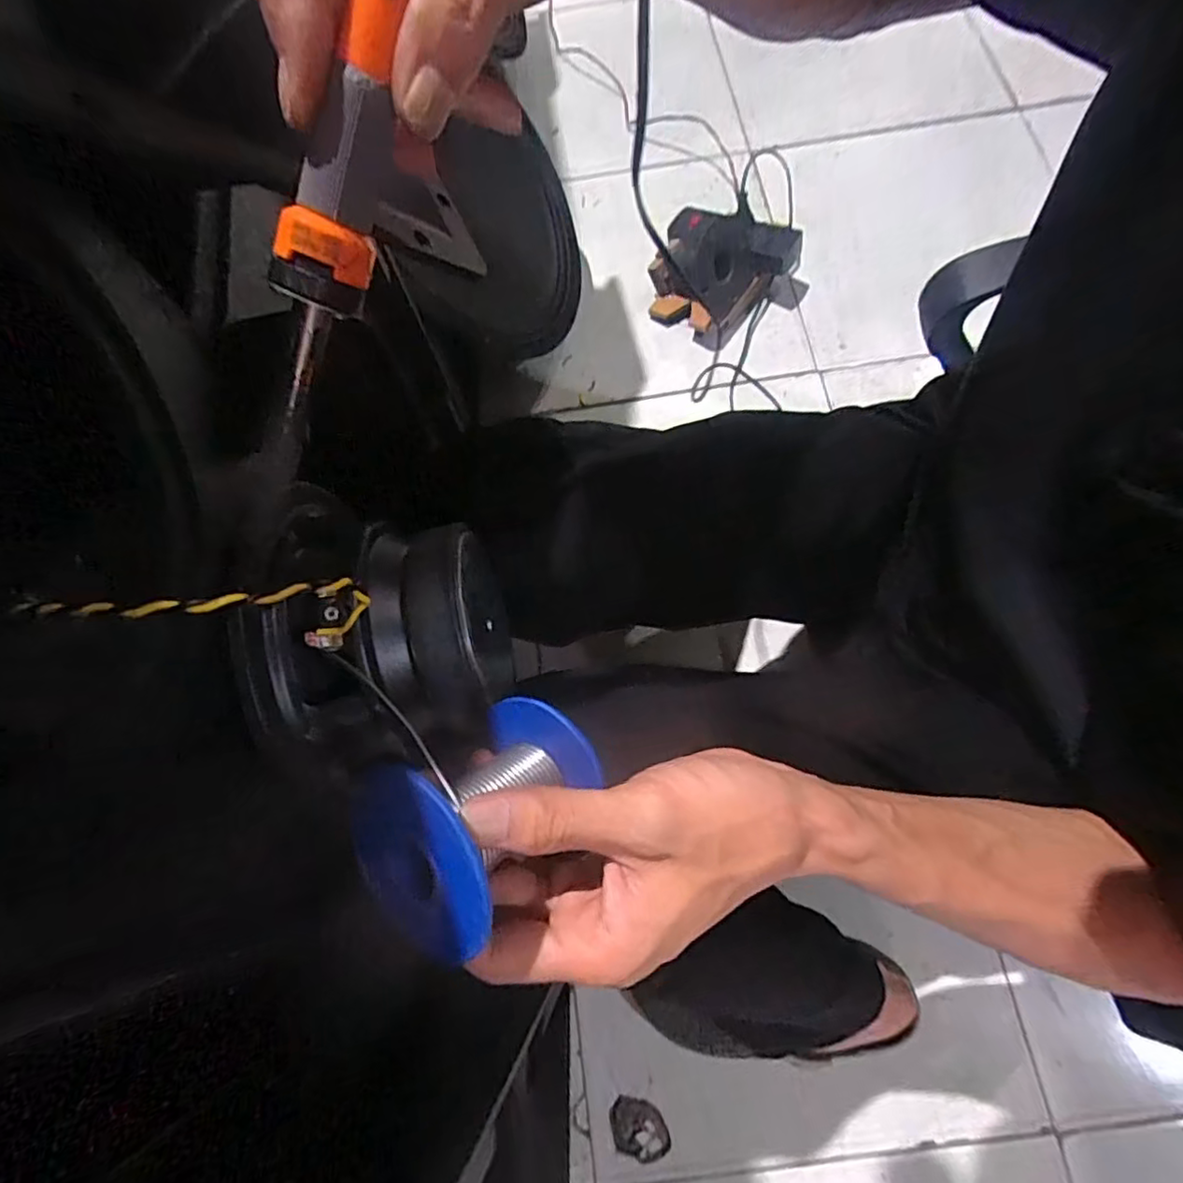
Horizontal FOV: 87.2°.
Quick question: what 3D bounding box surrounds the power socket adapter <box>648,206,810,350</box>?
[{"bbox_3d":[0.167,-0.432,0.830,0.186,0.075,0.180,36,77,15],"label":"power socket adapter"}]

